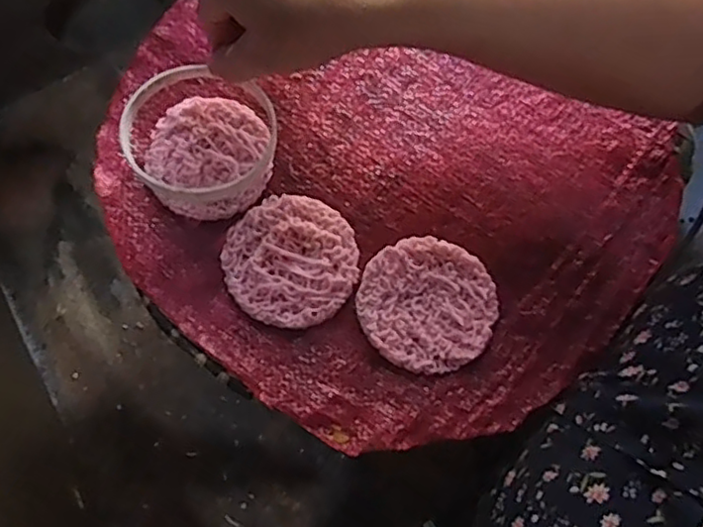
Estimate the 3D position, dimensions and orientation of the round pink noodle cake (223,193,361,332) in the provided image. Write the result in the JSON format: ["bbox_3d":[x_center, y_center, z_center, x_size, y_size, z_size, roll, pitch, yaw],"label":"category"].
[{"bbox_3d":[-0.036,-0.002,0.382,0.078,0.005,0.076,0,75,-1],"label":"round pink noodle cake"}]

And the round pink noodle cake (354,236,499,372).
[{"bbox_3d":[0.044,0.022,0.372,0.078,0.005,0.074,0,75,-1],"label":"round pink noodle cake"}]

